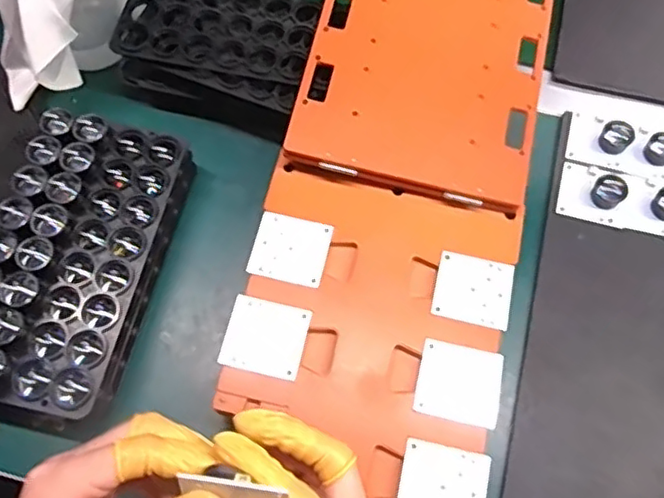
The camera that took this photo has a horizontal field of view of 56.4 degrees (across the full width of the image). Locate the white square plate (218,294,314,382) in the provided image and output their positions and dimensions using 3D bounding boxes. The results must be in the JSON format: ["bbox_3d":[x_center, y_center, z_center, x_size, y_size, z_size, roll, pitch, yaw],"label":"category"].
[{"bbox_3d":[-0.040,0.054,0.378,0.048,0.004,0.045,12,68,6],"label":"white square plate"}]

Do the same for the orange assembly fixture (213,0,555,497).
[{"bbox_3d":[0.045,-0.042,0.408,0.166,0.024,0.452,10,74,5],"label":"orange assembly fixture"}]

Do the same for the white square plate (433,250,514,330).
[{"bbox_3d":[0.090,0.026,0.391,0.047,0.004,0.044,13,68,6],"label":"white square plate"}]

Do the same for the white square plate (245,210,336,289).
[{"bbox_3d":[-0.027,0.000,0.401,0.047,0.004,0.045,13,68,6],"label":"white square plate"}]

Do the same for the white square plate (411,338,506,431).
[{"bbox_3d":[0.076,0.079,0.367,0.048,0.004,0.044,12,68,6],"label":"white square plate"}]

